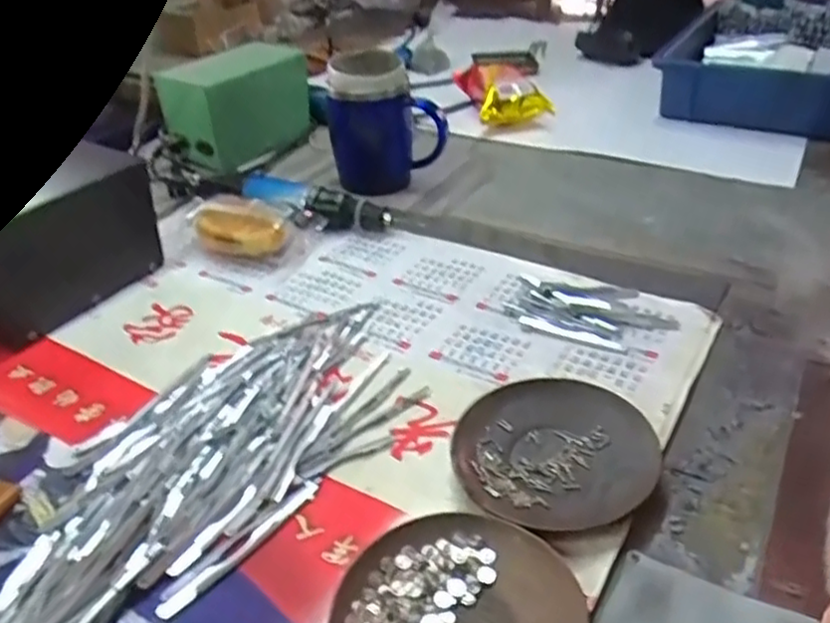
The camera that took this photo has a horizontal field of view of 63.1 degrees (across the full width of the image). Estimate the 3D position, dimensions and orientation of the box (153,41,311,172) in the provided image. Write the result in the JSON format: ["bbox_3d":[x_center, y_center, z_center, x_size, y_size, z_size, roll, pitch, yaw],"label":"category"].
[{"bbox_3d":[-0.220,-0.257,0.833,0.094,0.112,0.154,17,40,28],"label":"box"}]

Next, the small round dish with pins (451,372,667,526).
[{"bbox_3d":[0.080,0.081,0.400,0.116,0.017,0.112,-3,34,2],"label":"small round dish with pins"}]

